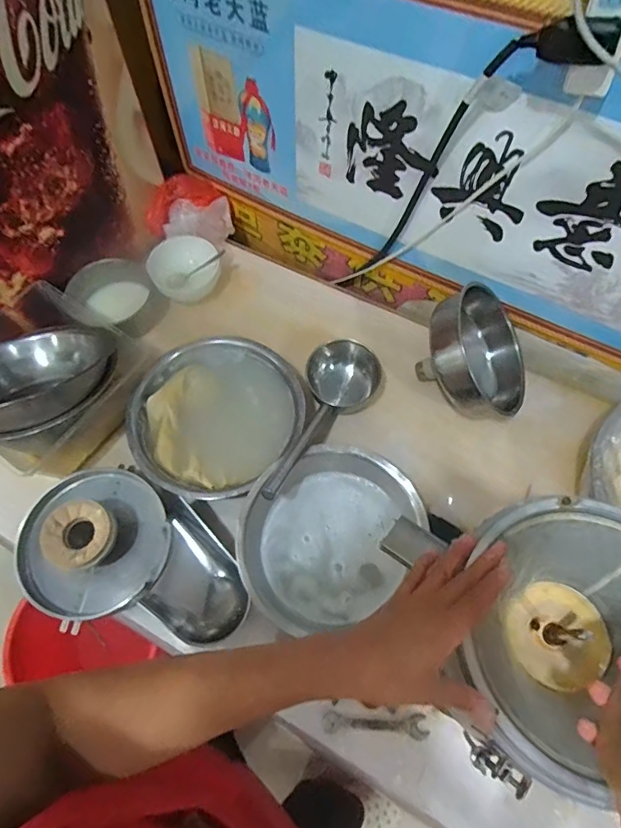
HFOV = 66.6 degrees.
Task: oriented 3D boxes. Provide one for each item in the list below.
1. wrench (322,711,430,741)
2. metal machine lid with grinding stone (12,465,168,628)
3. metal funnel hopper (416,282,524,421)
[{"bbox_3d":[0.100,0.483,0.732,0.162,0.007,0.029,2,65,2],"label":"wrench"},{"bbox_3d":[-0.357,0.201,0.771,0.230,0.114,0.224,0,65,1],"label":"metal machine lid with grinding stone"},{"bbox_3d":[0.299,-0.098,0.945,0.210,0.163,0.267,-31,101,-42],"label":"metal funnel hopper"}]

